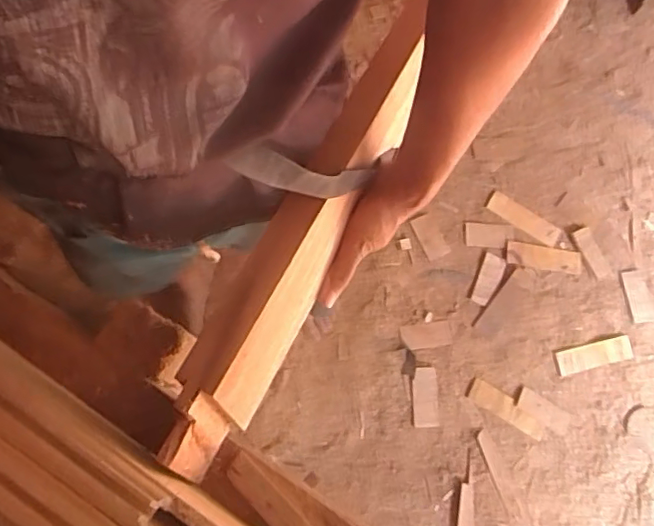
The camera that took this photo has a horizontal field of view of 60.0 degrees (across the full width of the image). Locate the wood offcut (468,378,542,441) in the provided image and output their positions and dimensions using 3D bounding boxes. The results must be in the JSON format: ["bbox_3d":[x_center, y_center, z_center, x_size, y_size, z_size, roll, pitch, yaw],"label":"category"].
[{"bbox_3d":[0.389,0.310,1.219,0.168,0.012,0.055,32,73,3],"label":"wood offcut"}]

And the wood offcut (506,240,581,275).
[{"bbox_3d":[0.527,-0.014,1.378,0.182,0.013,0.060,10,74,-4],"label":"wood offcut"}]

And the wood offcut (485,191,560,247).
[{"bbox_3d":[0.487,-0.112,1.405,0.190,0.009,0.057,34,74,4],"label":"wood offcut"}]

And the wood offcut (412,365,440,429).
[{"bbox_3d":[0.213,0.292,1.231,0.054,0.025,0.124,1,74,-6],"label":"wood offcut"}]

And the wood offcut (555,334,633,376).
[{"bbox_3d":[0.605,0.210,1.285,0.176,0.016,0.055,-12,76,-10],"label":"wood offcut"}]

